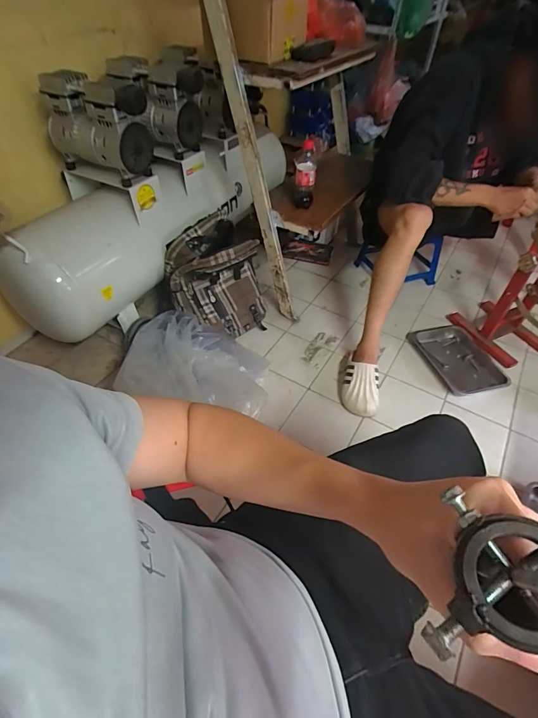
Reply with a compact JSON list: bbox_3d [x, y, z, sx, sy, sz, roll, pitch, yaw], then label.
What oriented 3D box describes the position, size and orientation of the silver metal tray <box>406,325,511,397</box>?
[{"bbox_3d":[0.674,0.003,1.350,0.217,0.044,0.320,-12,50,-12],"label":"silver metal tray"}]

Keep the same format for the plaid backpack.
[{"bbox_3d":[-0.162,-0.262,1.283,0.313,0.348,0.201,-32,57,-26],"label":"plaid backpack"}]

